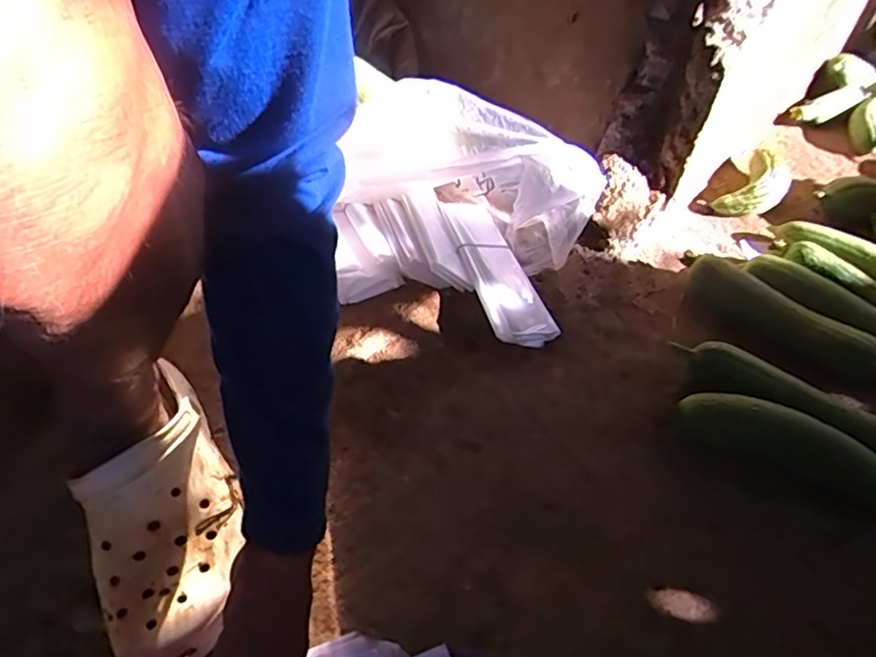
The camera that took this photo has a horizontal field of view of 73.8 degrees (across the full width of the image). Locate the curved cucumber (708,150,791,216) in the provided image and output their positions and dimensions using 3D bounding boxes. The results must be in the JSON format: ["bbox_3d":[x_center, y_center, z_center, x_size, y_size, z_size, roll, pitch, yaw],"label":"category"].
[{"bbox_3d":[0.449,-0.199,0.818,0.071,0.044,0.129,36,55,23],"label":"curved cucumber"}]

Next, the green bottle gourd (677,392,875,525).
[{"bbox_3d":[0.334,0.117,0.542,0.213,0.047,0.055,26,51,16],"label":"green bottle gourd"}]

